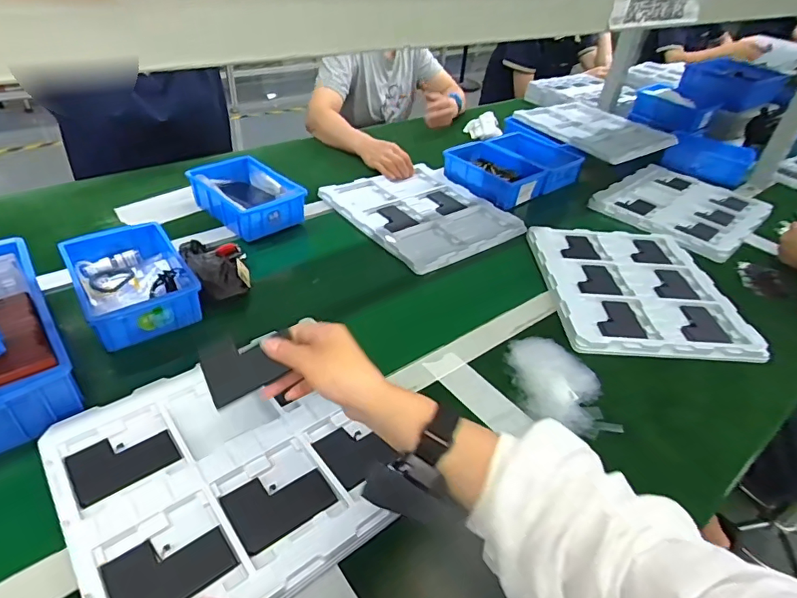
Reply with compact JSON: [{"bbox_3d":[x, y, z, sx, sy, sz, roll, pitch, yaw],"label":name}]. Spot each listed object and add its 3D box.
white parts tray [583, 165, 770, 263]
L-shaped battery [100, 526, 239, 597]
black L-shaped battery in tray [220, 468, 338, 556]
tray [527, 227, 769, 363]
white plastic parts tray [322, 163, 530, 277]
[{"bbox_3d":[0.618,-0.211,1.068,0.339,0.039,0.297,-28,50,-37],"label":"white parts tray"},{"bbox_3d":[-0.191,0.225,0.408,0.089,0.007,0.064,-24,47,-34],"label":"L-shaped battery"},{"bbox_3d":[-0.112,0.190,0.457,0.088,0.005,0.065,-22,46,-32],"label":"black L-shaped battery in tray"},{"bbox_3d":[0.383,-0.028,0.801,0.278,0.035,0.330,4,38,-4],"label":"tray"},{"bbox_3d":[0.046,-0.173,0.952,0.276,0.027,0.322,-21,46,-31],"label":"white plastic parts tray"}]

